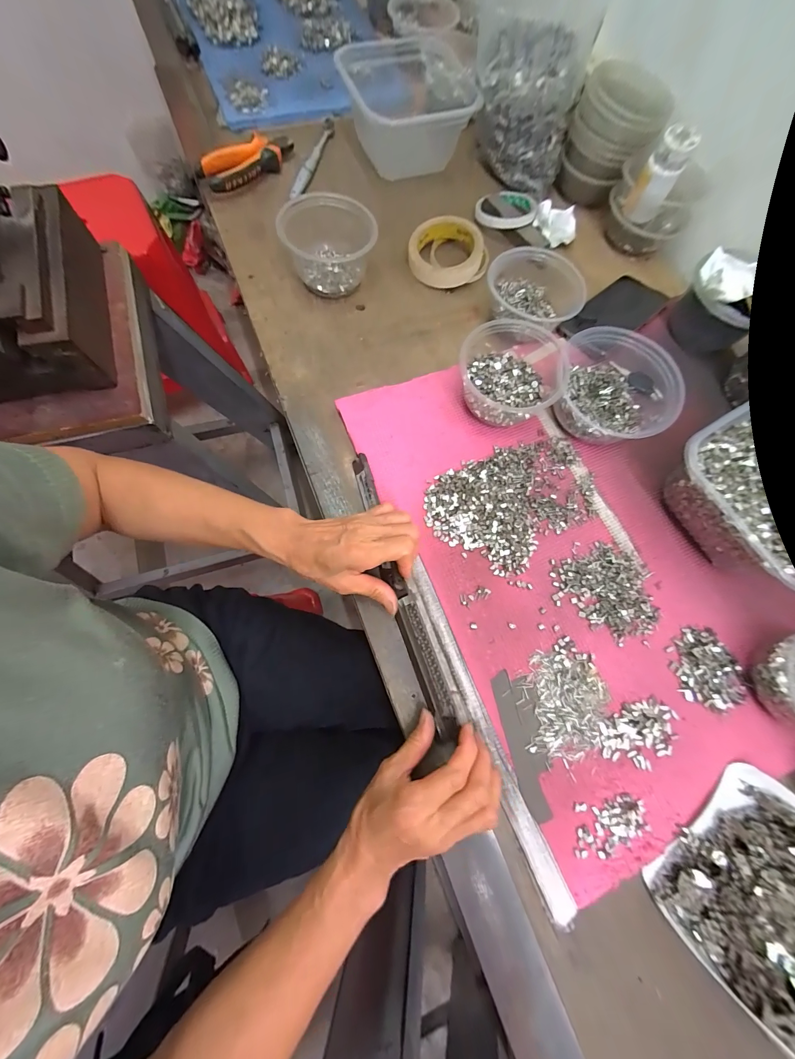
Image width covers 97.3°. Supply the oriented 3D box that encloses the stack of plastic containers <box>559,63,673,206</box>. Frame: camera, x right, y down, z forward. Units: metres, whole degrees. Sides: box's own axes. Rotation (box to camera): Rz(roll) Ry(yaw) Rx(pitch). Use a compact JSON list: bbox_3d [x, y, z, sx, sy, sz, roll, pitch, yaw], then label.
[{"bbox_3d":[0.299,-0.554,0.500,0.116,0.103,0.097,25,74,4],"label":"stack of plastic containers"}]

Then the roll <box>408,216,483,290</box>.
[{"bbox_3d":[0.065,-0.380,0.481,0.096,0.033,0.096,1,74,-4],"label":"roll"}]

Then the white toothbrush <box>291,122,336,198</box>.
[{"bbox_3d":[-0.127,-0.556,0.520,0.018,0.014,0.178,15,73,0],"label":"white toothbrush"}]

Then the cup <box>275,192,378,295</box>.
[{"bbox_3d":[-0.087,-0.357,0.444,0.118,0.062,0.101,-1,74,-4],"label":"cup"}]

